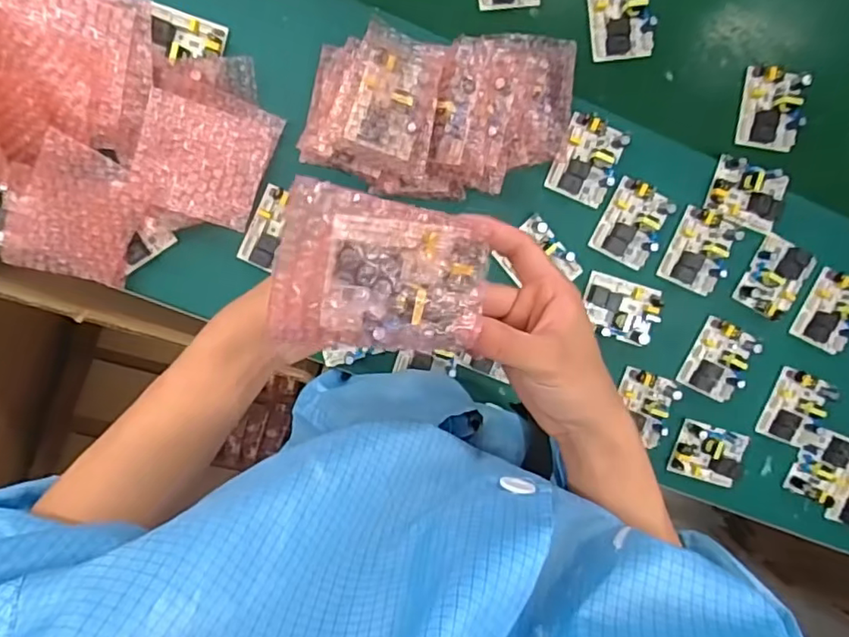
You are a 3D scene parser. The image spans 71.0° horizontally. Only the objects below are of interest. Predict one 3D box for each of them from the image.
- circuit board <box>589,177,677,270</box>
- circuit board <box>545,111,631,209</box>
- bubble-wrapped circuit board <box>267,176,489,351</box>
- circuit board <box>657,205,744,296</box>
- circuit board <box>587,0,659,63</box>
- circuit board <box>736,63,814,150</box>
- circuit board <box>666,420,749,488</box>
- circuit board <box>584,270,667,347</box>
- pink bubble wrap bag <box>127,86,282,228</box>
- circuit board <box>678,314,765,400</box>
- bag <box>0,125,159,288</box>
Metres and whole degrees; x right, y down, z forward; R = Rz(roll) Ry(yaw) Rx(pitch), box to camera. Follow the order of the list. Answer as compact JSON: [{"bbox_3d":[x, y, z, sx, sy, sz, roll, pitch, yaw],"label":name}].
[{"bbox_3d":[0.220,-0.099,0.625,0.063,0.022,0.077,25,92,-8],"label":"circuit board"},{"bbox_3d":[0.169,-0.163,0.610,0.061,0.033,0.079,22,92,-8],"label":"circuit board"},{"bbox_3d":[-0.023,-0.021,0.316,0.108,0.029,0.084,8,103,-20],"label":"bubble-wrapped circuit board"},{"bbox_3d":[0.295,-0.073,0.631,0.064,0.019,0.084,25,92,-8],"label":"circuit board"},{"bbox_3d":[0.203,-0.311,0.608,0.063,0.023,0.082,-8,96,-6],"label":"circuit board"},{"bbox_3d":[0.374,-0.225,0.636,0.061,0.018,0.083,6,94,-7],"label":"circuit board"},{"bbox_3d":[0.326,0.154,0.667,0.086,0.014,0.062,16,93,-7],"label":"circuit board"},{"bbox_3d":[0.209,-0.010,0.632,0.080,0.014,0.064,16,93,-7],"label":"circuit board"},{"bbox_3d":[-0.208,-0.154,0.563,0.113,0.020,0.116,18,93,-8],"label":"pink bubble wrap bag"},{"bbox_3d":[0.325,0.047,0.650,0.063,0.016,0.081,26,92,-8],"label":"circuit board"},{"bbox_3d":[-0.329,-0.098,0.558,0.115,0.017,0.132,25,109,-6],"label":"bag"}]

